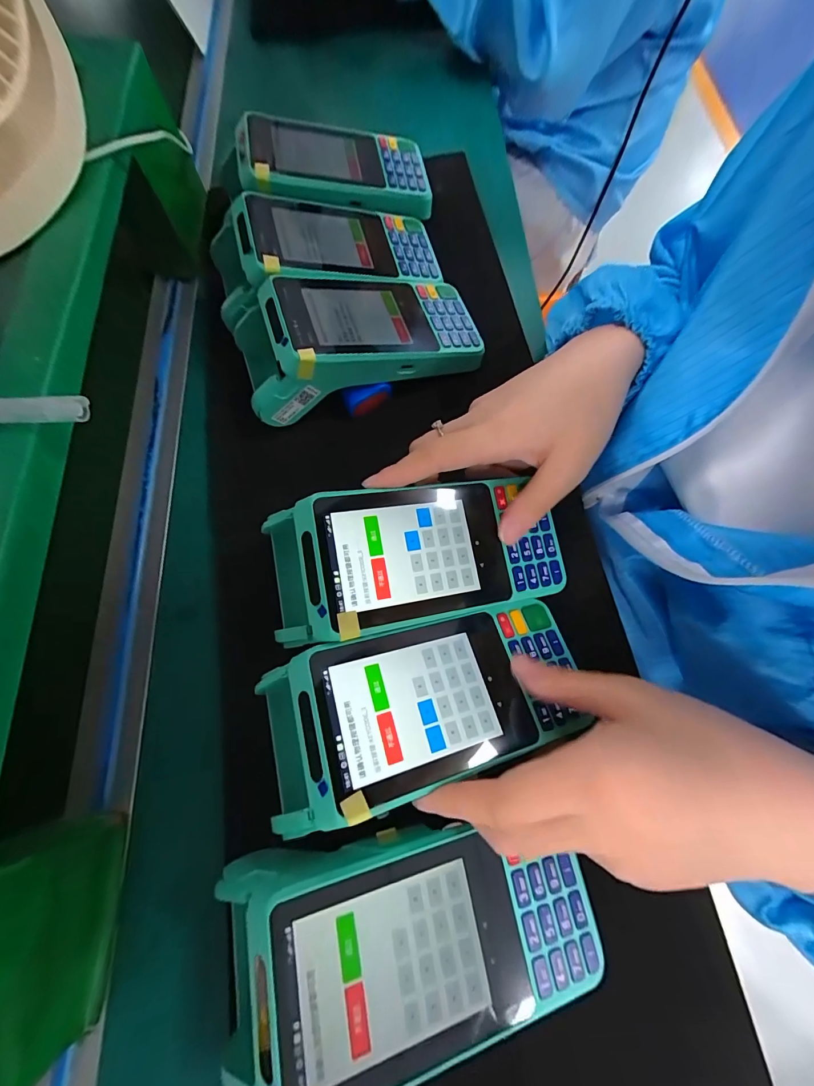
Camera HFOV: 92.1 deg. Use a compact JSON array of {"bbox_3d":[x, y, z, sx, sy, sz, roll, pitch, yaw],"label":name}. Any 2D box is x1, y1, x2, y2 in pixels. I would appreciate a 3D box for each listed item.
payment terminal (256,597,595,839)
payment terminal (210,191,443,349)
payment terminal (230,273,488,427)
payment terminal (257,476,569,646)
[{"bbox_3d":[0.011,0.087,0.216,0.160,0.055,0.072,-11,64,-20],"label":"payment terminal"},{"bbox_3d":[-0.060,-0.218,0.297,0.170,0.052,0.082,-18,76,-6],"label":"payment terminal"},{"bbox_3d":[-0.033,-0.149,0.279,0.167,0.059,0.078,-18,76,-6],"label":"payment terminal"},{"bbox_3d":[0.007,0.008,0.232,0.164,0.042,0.075,-8,81,-16],"label":"payment terminal"}]

